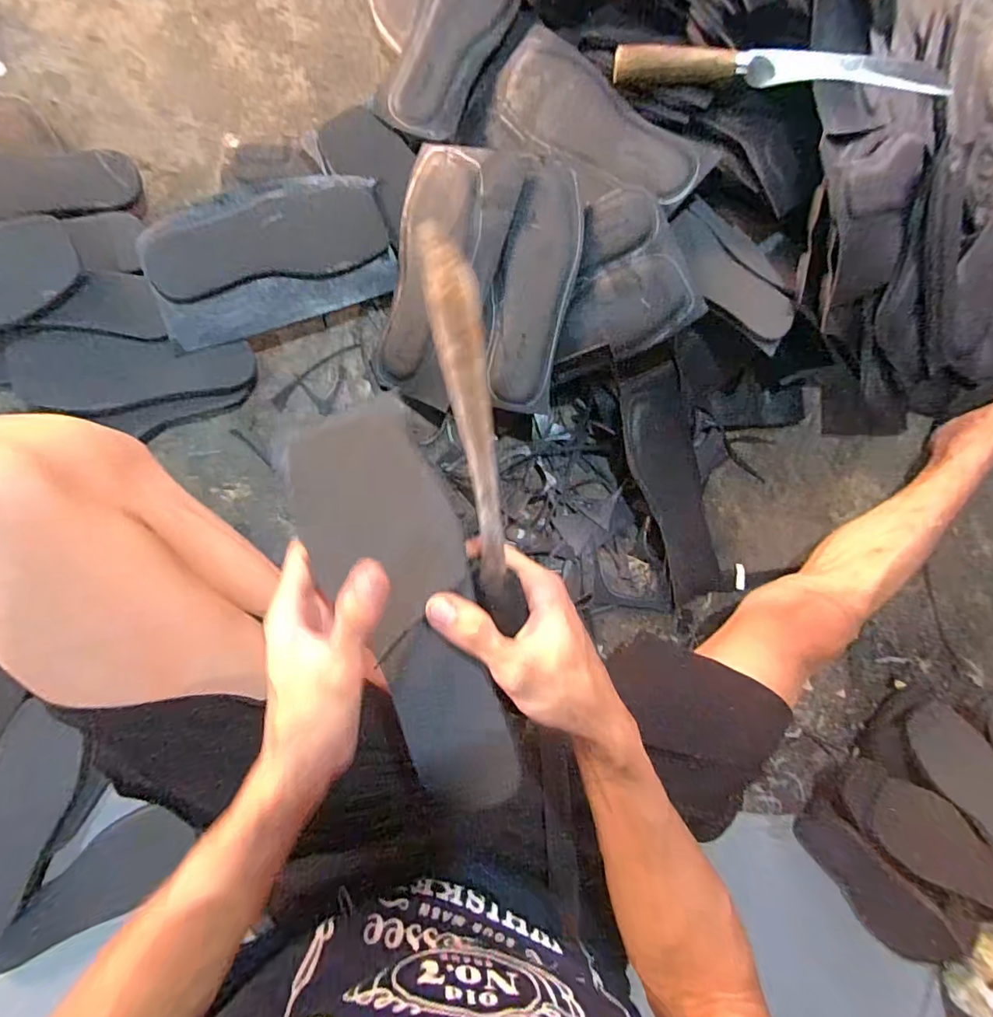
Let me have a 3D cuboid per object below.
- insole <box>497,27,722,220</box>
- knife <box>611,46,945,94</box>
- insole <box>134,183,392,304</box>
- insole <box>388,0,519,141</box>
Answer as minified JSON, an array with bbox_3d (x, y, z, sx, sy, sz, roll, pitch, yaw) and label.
[{"bbox_3d":[0.118,-0.451,0.592,0.279,0.020,0.110,42,85,10],"label":"insole"},{"bbox_3d":[0.308,-0.487,0.555,0.346,0.026,0.036,9,89,7],"label":"knife"},{"bbox_3d":[-0.255,-0.304,0.566,0.255,0.011,0.088,-19,117,-13],"label":"insole"},{"bbox_3d":[-0.052,-0.564,0.602,0.095,0.027,0.262,25,87,-7],"label":"insole"}]

